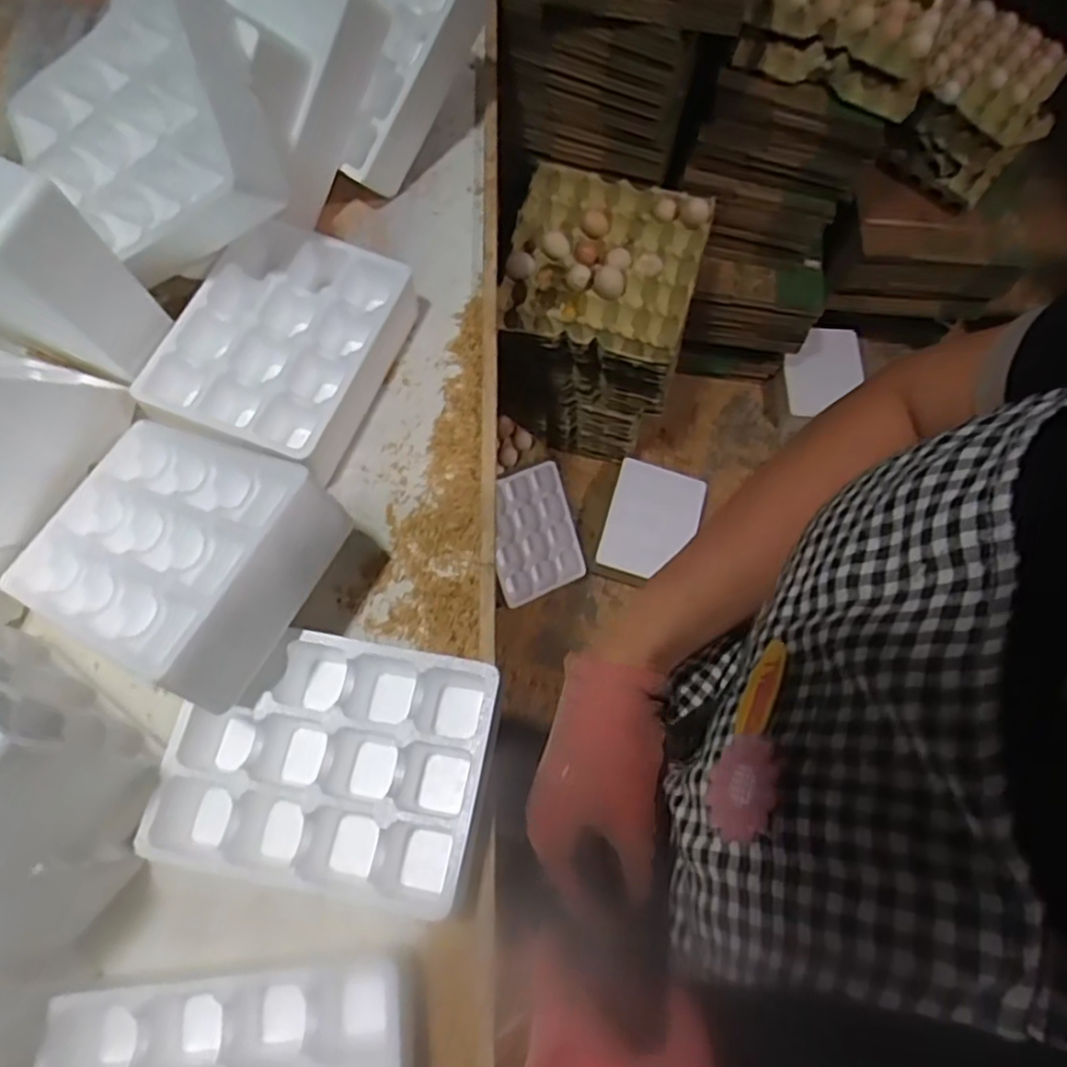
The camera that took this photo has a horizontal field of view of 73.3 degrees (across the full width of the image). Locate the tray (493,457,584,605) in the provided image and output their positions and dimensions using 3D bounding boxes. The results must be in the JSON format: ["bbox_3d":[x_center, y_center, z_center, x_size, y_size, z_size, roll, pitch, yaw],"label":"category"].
[{"bbox_3d":[-0.005,0.003,1.421,0.187,0.039,0.245,-25,110,-22],"label":"tray"}]

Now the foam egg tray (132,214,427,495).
[{"bbox_3d":[-0.249,-0.185,0.725,0.185,0.072,0.252,19,69,5],"label":"foam egg tray"}]

